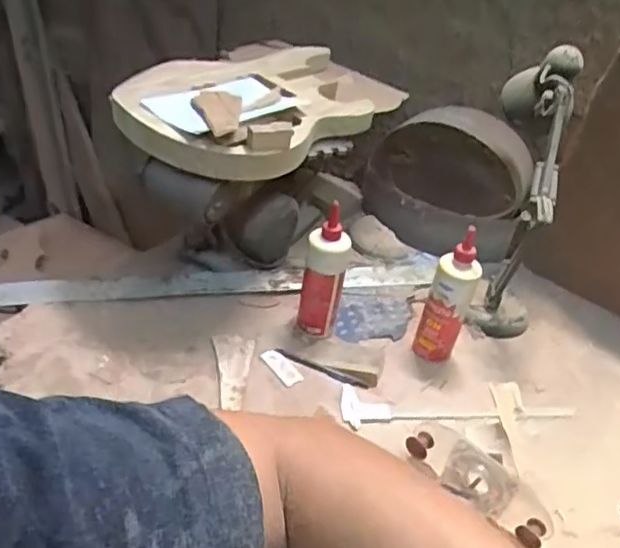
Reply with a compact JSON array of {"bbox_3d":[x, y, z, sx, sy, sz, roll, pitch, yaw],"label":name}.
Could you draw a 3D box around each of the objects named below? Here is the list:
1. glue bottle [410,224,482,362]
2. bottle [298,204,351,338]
[{"bbox_3d":[0.219,0.039,0.990,0.063,0.208,0.055,32,44,26],"label":"glue bottle"},{"bbox_3d":[0.024,-0.005,0.998,0.068,0.203,0.064,15,38,6],"label":"bottle"}]

